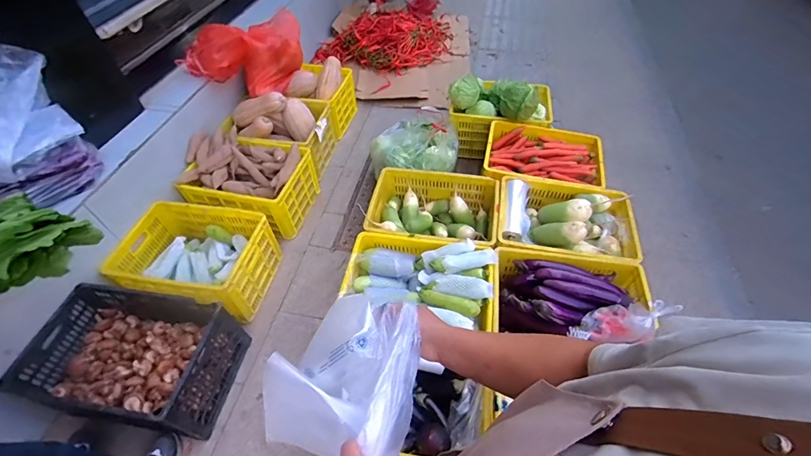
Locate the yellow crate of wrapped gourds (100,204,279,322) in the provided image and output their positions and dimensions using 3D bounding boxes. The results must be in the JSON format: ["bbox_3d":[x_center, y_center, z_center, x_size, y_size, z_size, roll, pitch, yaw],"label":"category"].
[{"bbox_3d":[-0.847,0.134,1.575,0.512,0.256,0.419,7,51,7],"label":"yellow crate of wrapped gourds"}]

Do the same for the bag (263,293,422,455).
[{"bbox_3d":[-0.068,0.187,0.499,0.176,0.084,0.197,12,52,12],"label":"bag"}]

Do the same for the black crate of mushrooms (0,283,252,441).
[{"bbox_3d":[-0.917,0.461,1.303,0.569,0.277,0.378,7,51,7],"label":"black crate of mushrooms"}]

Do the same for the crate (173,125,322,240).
[{"bbox_3d":[-0.745,-0.224,1.818,0.521,0.305,0.403,10,51,10],"label":"crate"}]

